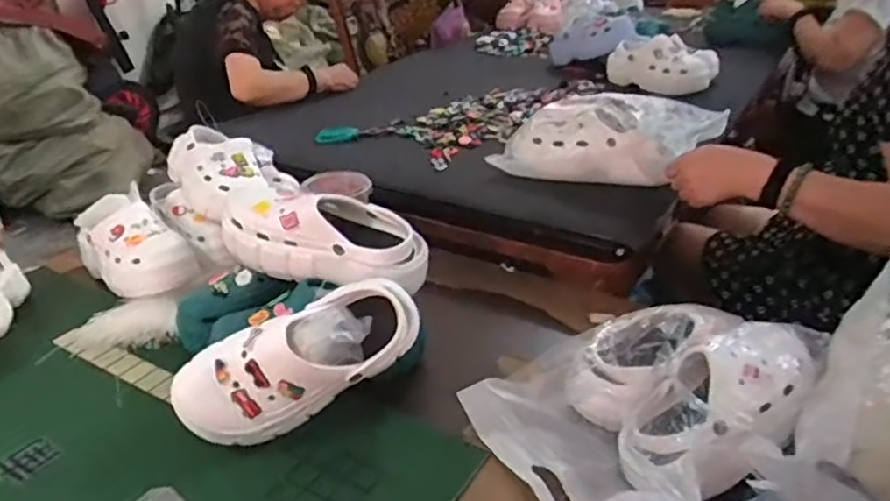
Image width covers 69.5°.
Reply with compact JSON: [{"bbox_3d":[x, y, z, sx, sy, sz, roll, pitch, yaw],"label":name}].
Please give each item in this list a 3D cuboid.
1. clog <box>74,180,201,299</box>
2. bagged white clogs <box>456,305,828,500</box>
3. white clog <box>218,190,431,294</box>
[{"bbox_3d":[-0.502,-0.006,1.038,0.128,0.104,0.218,-26,37,-36],"label":"clog"},{"bbox_3d":[0.210,0.149,0.704,0.300,0.111,0.276,-1,29,1],"label":"bagged white clogs"},{"bbox_3d":[-0.151,-0.022,0.826,0.252,0.098,0.104,8,30,17],"label":"white clog"}]

